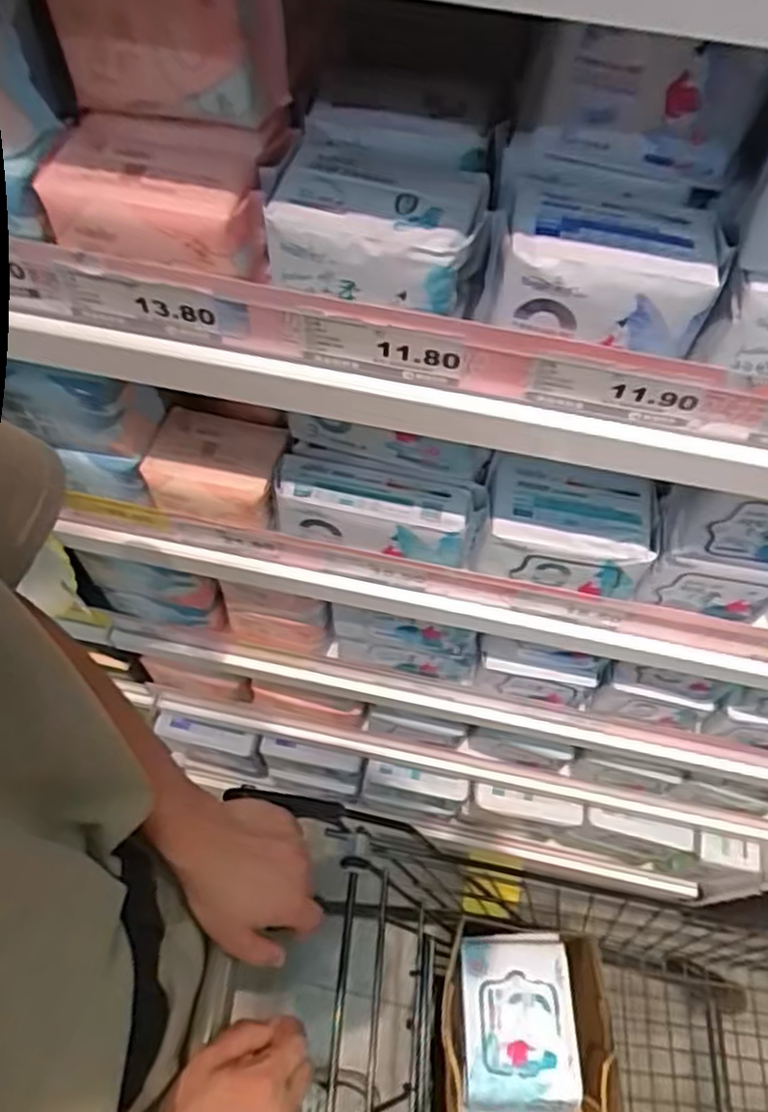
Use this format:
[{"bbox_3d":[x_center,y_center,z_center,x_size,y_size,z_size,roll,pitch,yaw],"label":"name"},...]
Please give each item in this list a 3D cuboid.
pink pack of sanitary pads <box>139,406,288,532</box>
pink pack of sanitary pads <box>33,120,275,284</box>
[{"bbox_3d":[-0.135,-0.071,0.602,0.099,0.042,0.076,10,61,3],"label":"pink pack of sanitary pads"},{"bbox_3d":[-0.114,-0.188,0.387,0.105,0.043,0.068,9,61,2],"label":"pink pack of sanitary pads"}]

